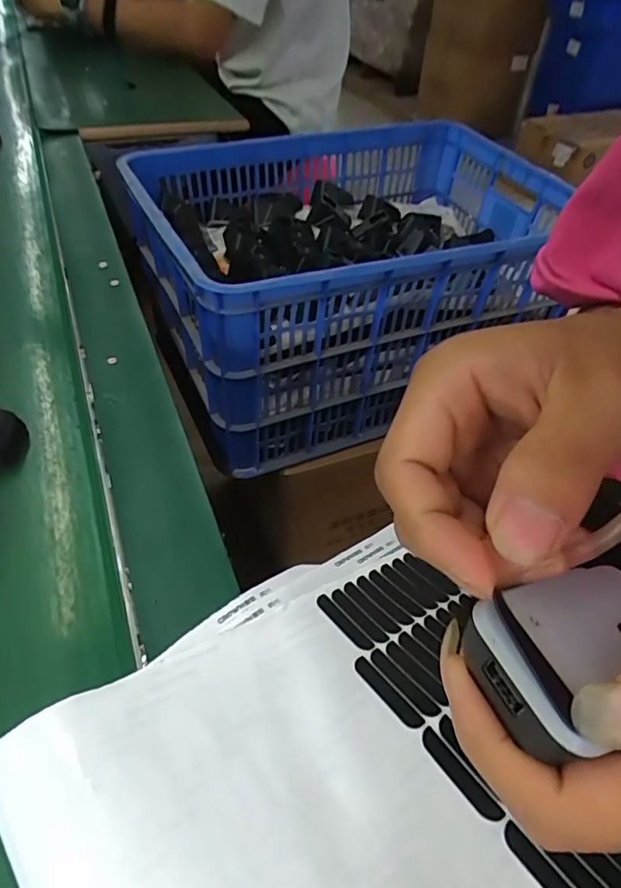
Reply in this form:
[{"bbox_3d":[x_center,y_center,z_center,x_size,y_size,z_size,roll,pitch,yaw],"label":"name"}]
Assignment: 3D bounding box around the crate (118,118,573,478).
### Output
[{"bbox_3d":[0.066,-0.270,0.814,0.578,0.287,0.414,-19,52,-17],"label":"crate"}]

